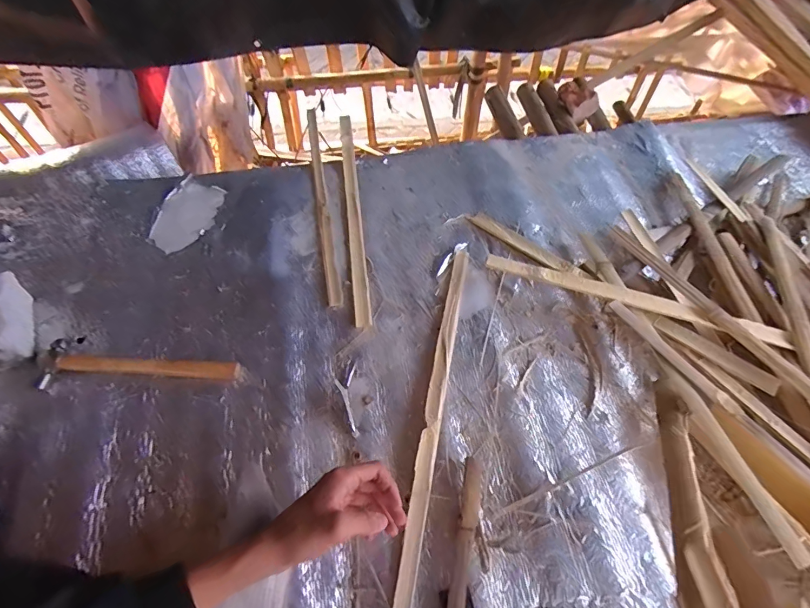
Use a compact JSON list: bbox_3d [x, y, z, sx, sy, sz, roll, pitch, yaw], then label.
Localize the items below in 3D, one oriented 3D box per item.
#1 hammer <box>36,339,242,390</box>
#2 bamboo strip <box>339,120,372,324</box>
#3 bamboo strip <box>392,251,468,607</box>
[{"bbox_3d":[-0.374,0.098,0.590,0.263,0.034,0.067,6,58,2],"label":"hammer"},{"bbox_3d":[-0.099,-0.183,0.786,0.024,0.013,0.497,-5,58,-6],"label":"bamboo strip"},{"bbox_3d":[0.046,0.127,0.602,0.021,0.011,0.513,12,58,5],"label":"bamboo strip"}]

